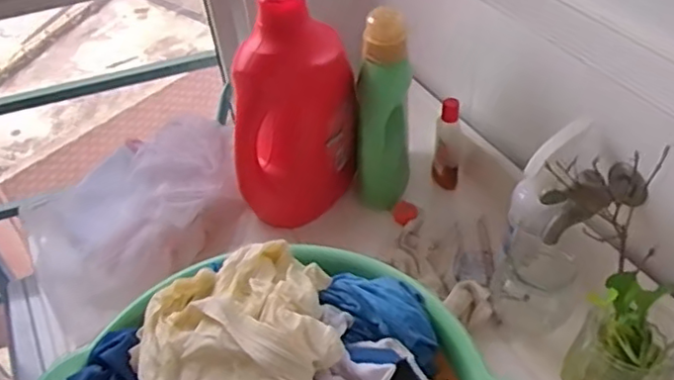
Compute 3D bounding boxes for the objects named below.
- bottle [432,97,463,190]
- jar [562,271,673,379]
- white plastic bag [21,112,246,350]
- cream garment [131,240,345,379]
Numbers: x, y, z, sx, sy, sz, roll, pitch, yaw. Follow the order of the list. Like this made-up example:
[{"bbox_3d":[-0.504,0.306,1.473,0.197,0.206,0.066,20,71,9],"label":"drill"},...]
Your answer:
[{"bbox_3d":[0.151,-0.064,0.868,0.038,0.130,0.040,2,45,9],"label":"bottle"},{"bbox_3d":[0.286,0.158,0.611,0.108,0.148,0.089,5,45,12],"label":"jar"},{"bbox_3d":[-0.278,0.026,0.859,0.276,0.094,0.239,-21,46,-14],"label":"white plastic bag"},{"bbox_3d":[-0.084,0.123,0.512,0.162,0.063,0.193,-9,44,-2],"label":"cream garment"}]

